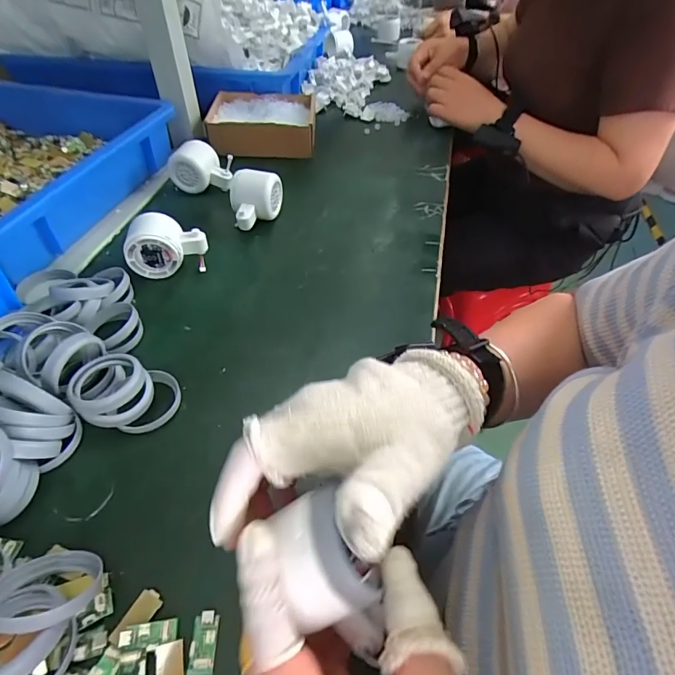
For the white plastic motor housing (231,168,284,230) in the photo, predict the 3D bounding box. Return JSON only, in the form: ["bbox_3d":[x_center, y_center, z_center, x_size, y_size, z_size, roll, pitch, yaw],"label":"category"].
[{"bbox_3d":[-0.102,-0.172,0.539,0.065,0.054,0.066,-6,49,-7],"label":"white plastic motor housing"}]

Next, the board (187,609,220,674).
[{"bbox_3d":[-0.081,0.185,0.258,0.015,0.004,0.032,0,49,-1],"label":"board"}]

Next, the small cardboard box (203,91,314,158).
[{"bbox_3d":[-0.124,-0.358,0.705,0.168,0.048,0.141,0,49,-1],"label":"small cardboard box"}]

